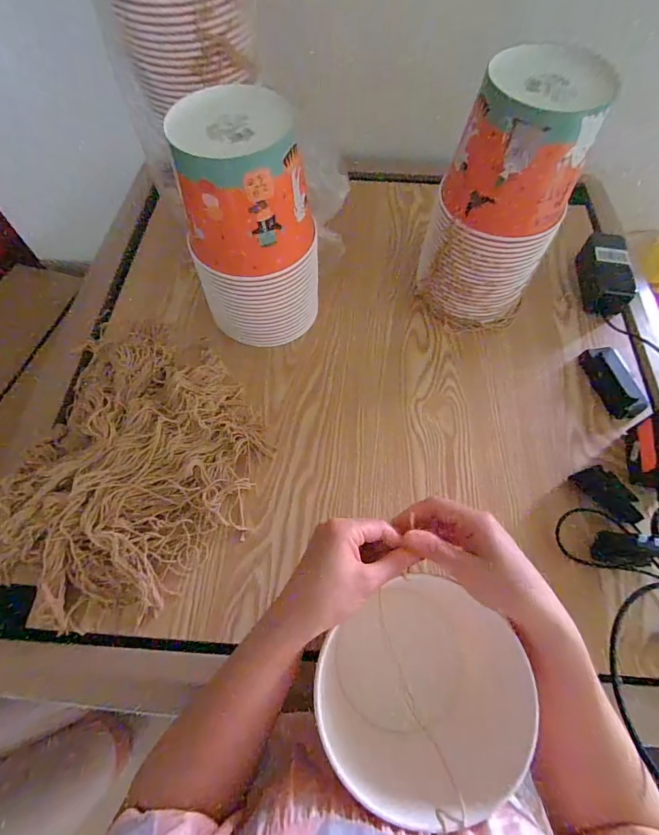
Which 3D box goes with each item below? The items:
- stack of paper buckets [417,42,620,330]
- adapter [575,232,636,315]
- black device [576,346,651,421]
[{"bbox_3d":[0.222,-0.267,0.529,0.158,0.290,0.141,28,66,12],"label":"stack of paper buckets"},{"bbox_3d":[0.435,-0.231,0.641,0.057,0.058,0.146,8,63,3],"label":"adapter"},{"bbox_3d":[0.397,-0.051,0.568,0.050,0.025,0.110,-8,64,-5],"label":"black device"}]

